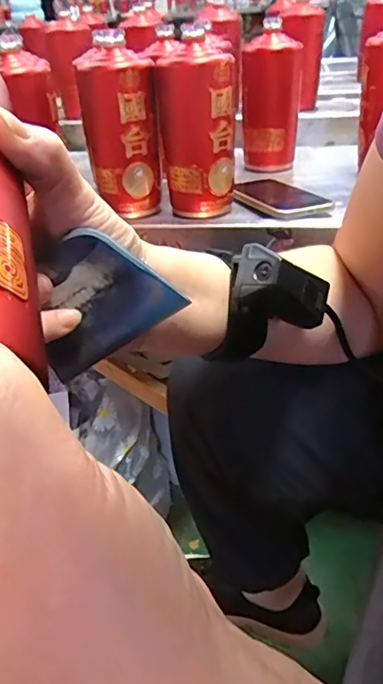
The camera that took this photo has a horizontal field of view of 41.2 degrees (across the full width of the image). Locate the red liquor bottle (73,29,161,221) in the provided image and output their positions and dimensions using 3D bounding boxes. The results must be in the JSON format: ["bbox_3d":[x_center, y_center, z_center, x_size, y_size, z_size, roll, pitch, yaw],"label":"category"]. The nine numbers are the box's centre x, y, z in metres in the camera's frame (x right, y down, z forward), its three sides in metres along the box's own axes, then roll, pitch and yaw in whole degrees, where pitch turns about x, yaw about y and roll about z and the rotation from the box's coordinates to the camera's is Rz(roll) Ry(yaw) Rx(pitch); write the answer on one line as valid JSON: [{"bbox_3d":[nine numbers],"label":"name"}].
[{"bbox_3d":[-0.079,-0.239,0.588,0.079,0.168,0.067,-10,37,-6],"label":"red liquor bottle"}]

